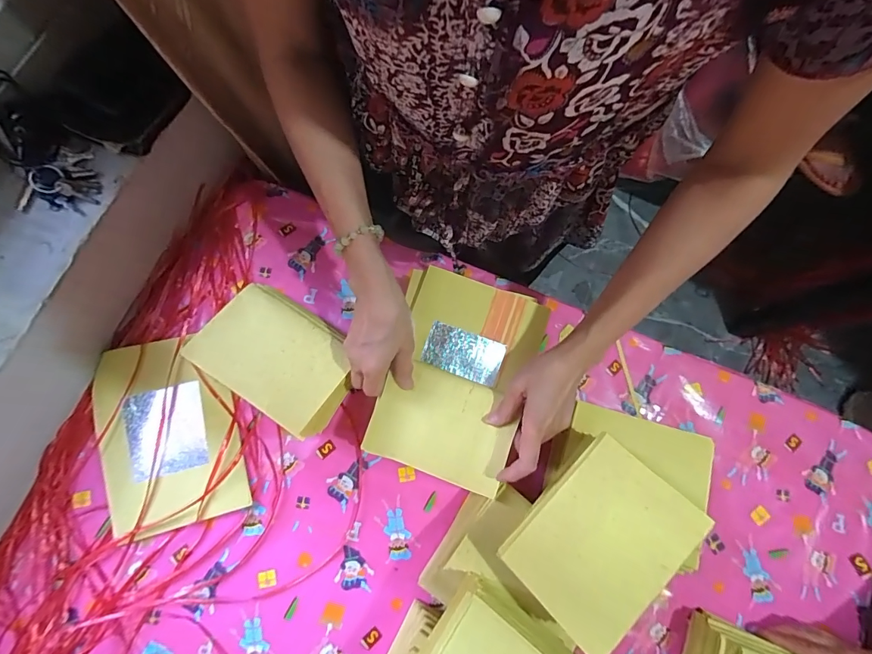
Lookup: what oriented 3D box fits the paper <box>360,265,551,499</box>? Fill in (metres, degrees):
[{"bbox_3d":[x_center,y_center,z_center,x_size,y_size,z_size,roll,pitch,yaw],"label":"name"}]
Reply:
[{"bbox_3d":[0.024,0.055,0.496,0.164,0.020,0.231,18,76,4],"label":"paper"}]

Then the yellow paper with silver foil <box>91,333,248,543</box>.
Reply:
[{"bbox_3d":[-0.345,0.133,0.544,0.167,0.026,0.233,-13,83,-8],"label":"yellow paper with silver foil"}]

